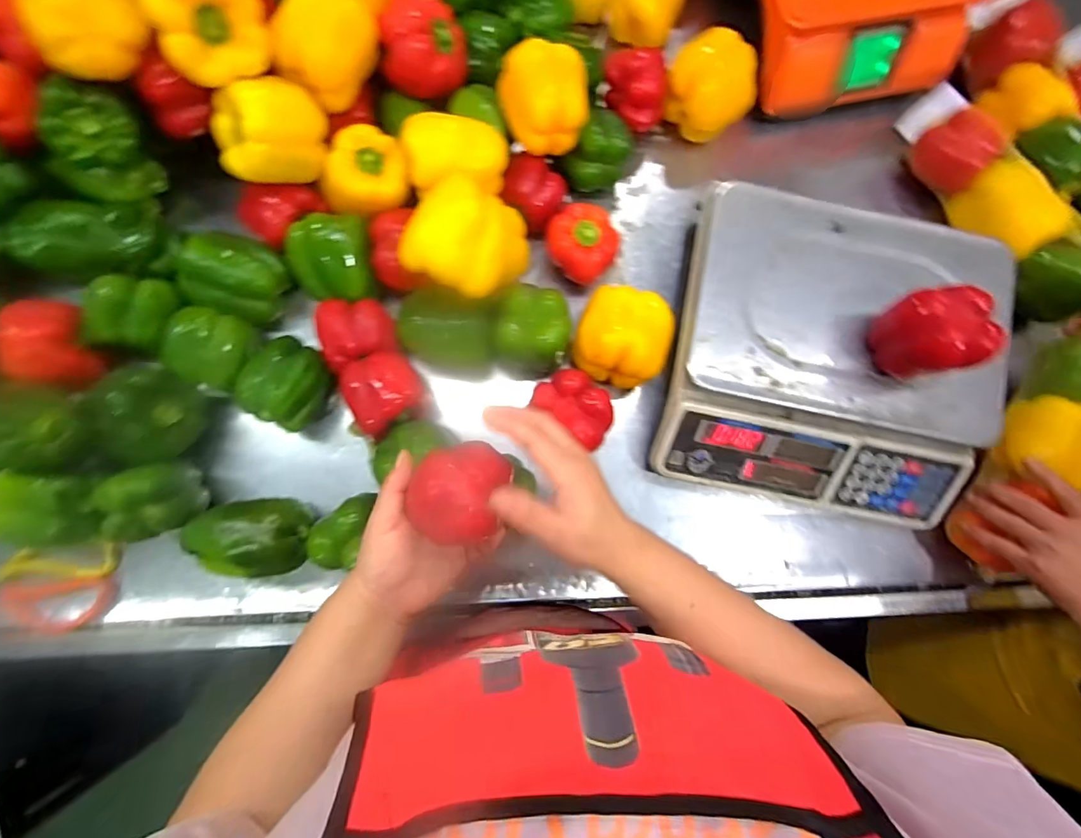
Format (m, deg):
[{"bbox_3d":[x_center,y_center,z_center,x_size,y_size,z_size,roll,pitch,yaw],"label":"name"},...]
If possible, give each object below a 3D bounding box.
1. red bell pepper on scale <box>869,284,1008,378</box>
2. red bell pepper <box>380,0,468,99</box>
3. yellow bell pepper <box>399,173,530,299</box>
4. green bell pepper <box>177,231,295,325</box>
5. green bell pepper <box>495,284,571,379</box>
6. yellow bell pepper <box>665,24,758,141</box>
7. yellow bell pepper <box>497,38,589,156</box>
[{"bbox_3d":[0.368,-0.081,0.469,0.065,0.081,0.073,-10,83,-6],"label":"red bell pepper on scale"},{"bbox_3d":[-0.120,-0.384,0.515,0.080,0.064,0.087,4,82,-4],"label":"red bell pepper"},{"bbox_3d":[-0.067,-0.163,0.469,0.096,0.096,0.091,1,82,-4],"label":"yellow bell pepper"},{"bbox_3d":[-0.325,-0.153,0.528,0.095,0.062,0.083,18,81,-2],"label":"green bell pepper"},{"bbox_3d":[-0.009,-0.091,0.538,0.076,0.087,0.082,1,82,-4],"label":"green bell pepper"},{"bbox_3d":[0.198,-0.389,0.579,0.097,0.074,0.079,30,81,0],"label":"yellow bell pepper"},{"bbox_3d":[0.003,-0.335,0.521,0.088,0.070,0.092,-5,83,-5],"label":"yellow bell pepper"}]

